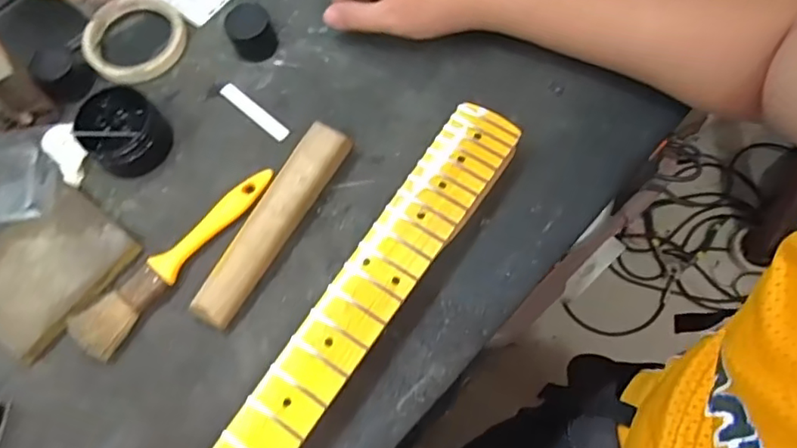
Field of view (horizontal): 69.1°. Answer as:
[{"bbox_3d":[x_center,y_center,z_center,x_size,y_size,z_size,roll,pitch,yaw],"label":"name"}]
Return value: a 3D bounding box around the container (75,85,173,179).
[{"bbox_3d":[-0.235,-0.080,0.497,0.068,0.038,0.064,-34,68,-9],"label":"container"}]

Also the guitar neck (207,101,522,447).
[{"bbox_3d":[-0.108,0.164,0.390,0.074,0.030,0.629,33,74,17],"label":"guitar neck"}]

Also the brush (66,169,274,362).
[{"bbox_3d":[-0.178,0.021,0.463,0.042,0.017,0.187,33,74,17],"label":"brush"}]

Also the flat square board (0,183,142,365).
[{"bbox_3d":[-0.282,0.035,0.465,0.102,0.013,0.118,36,75,18],"label":"flat square board"}]

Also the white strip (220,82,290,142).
[{"bbox_3d":[-0.129,-0.101,0.517,0.083,0.005,0.014,39,76,18],"label":"white strip"}]

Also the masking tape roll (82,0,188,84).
[{"bbox_3d":[-0.250,-0.177,0.549,0.094,0.012,0.095,-26,67,-6],"label":"masking tape roll"}]

